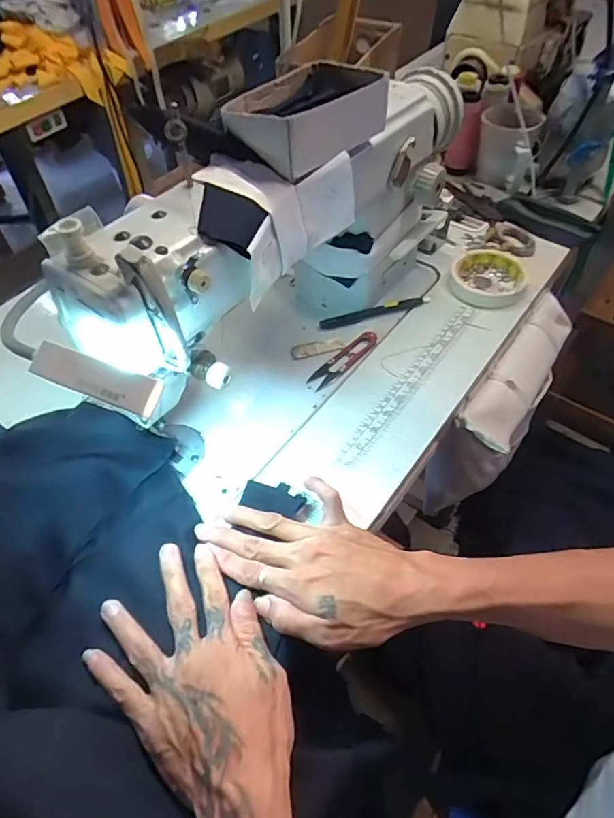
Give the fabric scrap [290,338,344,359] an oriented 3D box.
[{"bbox_3d":[0.012,-0.070,0.602,0.061,0.005,0.020,-10,52,-6],"label":"fabric scrap"}]

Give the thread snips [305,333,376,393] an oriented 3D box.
[{"bbox_3d":[0.044,-0.058,0.588,0.101,0.004,0.026,-38,60,-25],"label":"thread snips"}]

